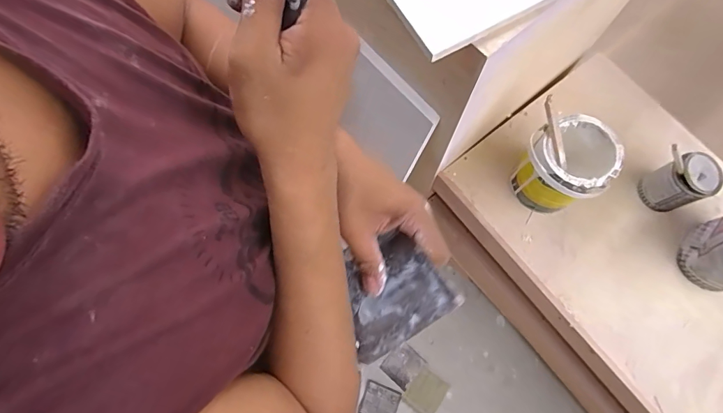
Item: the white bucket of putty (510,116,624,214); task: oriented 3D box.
[{"bbox_3d":[0.458,-0.083,0.939,0.171,0.214,0.176,0,74,1],"label":"white bucket of putty"}]

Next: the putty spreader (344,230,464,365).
[{"bbox_3d":[0.023,0.073,0.345,0.099,0.008,0.085,-40,56,19],"label":"putty spreader"}]

